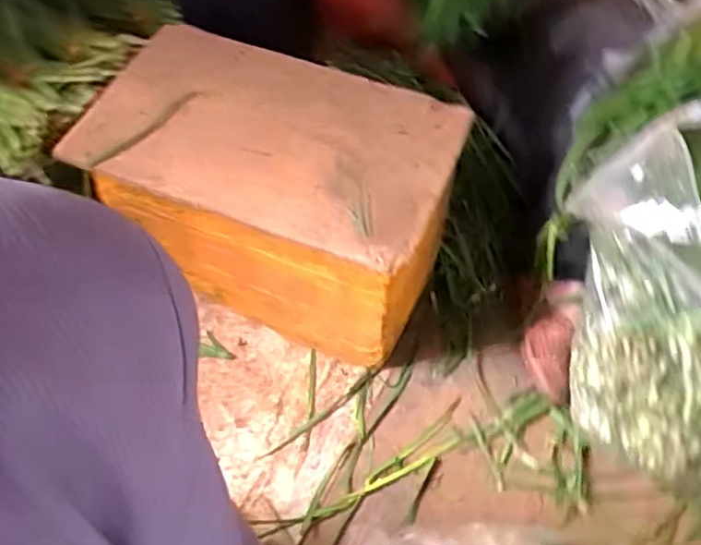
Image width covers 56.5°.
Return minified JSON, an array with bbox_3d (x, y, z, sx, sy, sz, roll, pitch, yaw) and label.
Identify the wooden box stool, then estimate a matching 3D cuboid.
[{"bbox_3d":[-0.101,-0.116,1.001,0.461,0.333,0.282,19,58,11],"label":"wooden box stool"}]

